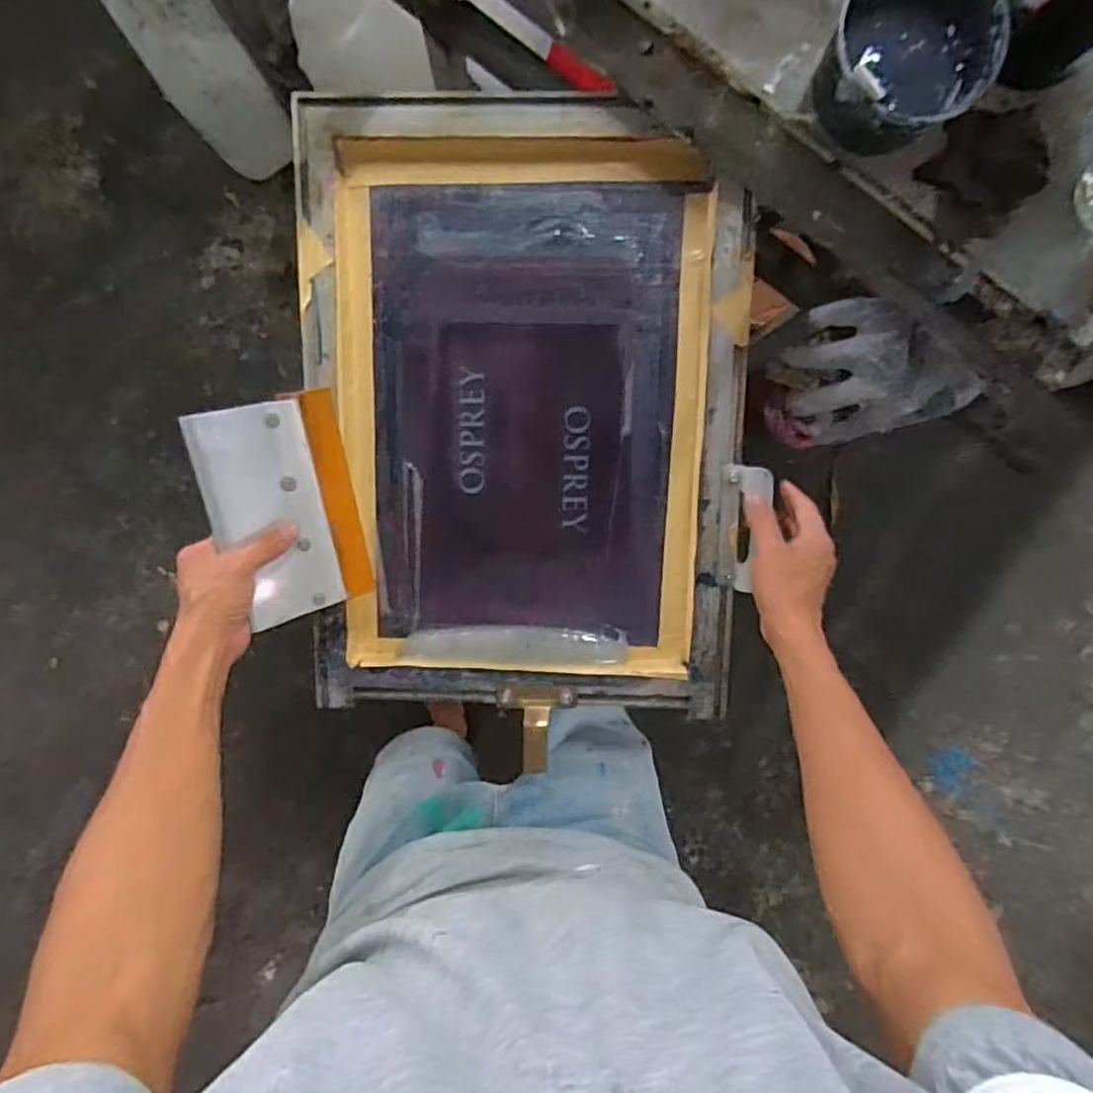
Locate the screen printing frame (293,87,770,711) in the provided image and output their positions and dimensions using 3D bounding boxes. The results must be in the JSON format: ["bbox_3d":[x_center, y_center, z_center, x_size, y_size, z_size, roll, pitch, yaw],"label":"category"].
[{"bbox_3d":[-0.023,-0.122,0.655,0.413,0.074,0.569,1,94,-1],"label":"screen printing frame"}]

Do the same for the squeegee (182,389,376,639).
[{"bbox_3d":[-0.224,-0.034,0.599,0.146,0.019,0.194,-20,111,-38],"label":"squeegee"}]

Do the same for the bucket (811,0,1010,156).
[{"bbox_3d":[0.256,-0.348,0.484,0.098,0.085,0.105,0,94,-1],"label":"bucket"}]

